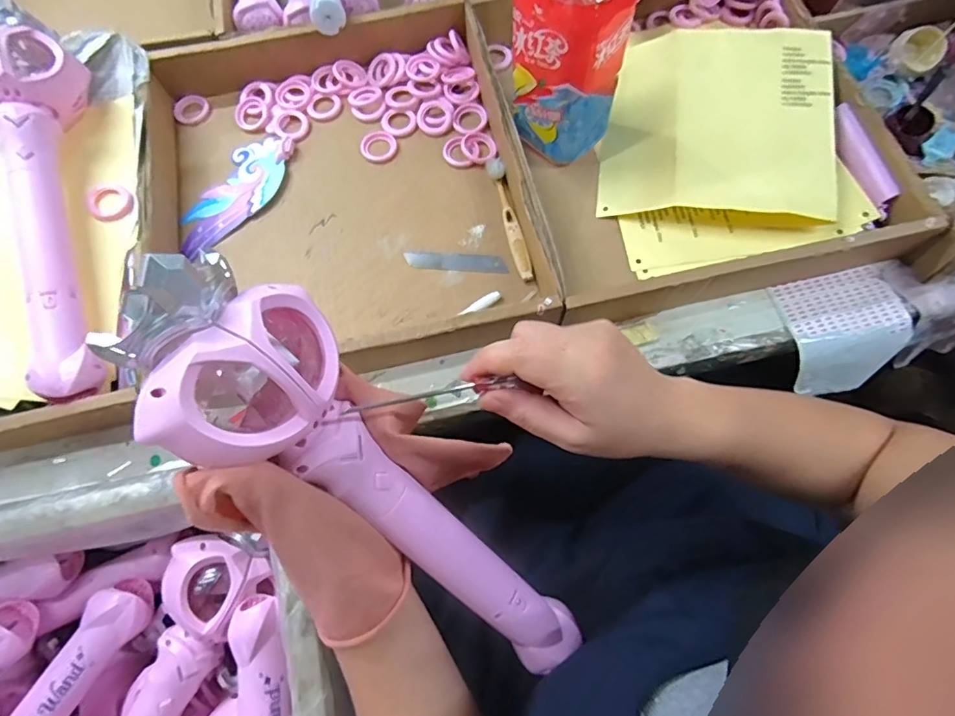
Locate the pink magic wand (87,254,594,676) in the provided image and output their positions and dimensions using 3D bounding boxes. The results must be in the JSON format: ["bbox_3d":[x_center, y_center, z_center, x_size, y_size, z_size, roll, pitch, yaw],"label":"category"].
[{"bbox_3d":[-0.046,0.085,0.298,0.088,0.046,0.346,-46,117,-12],"label":"pink magic wand"}]

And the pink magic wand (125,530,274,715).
[{"bbox_3d":[-0.262,0.298,0.378,0.067,0.035,0.335,21,74,7],"label":"pink magic wand"}]

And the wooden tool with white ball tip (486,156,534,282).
[{"bbox_3d":[0.031,-0.138,0.498,0.017,0.010,0.140,-13,73,-3],"label":"wooden tool with white ball tip"}]

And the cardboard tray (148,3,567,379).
[{"bbox_3d":[-0.130,-0.166,0.490,0.338,0.056,0.377,-13,73,-3],"label":"cardboard tray"}]

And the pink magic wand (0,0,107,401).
[{"bbox_3d":[-0.384,-0.139,0.430,0.087,0.084,0.362,-13,73,-3],"label":"pink magic wand"}]

